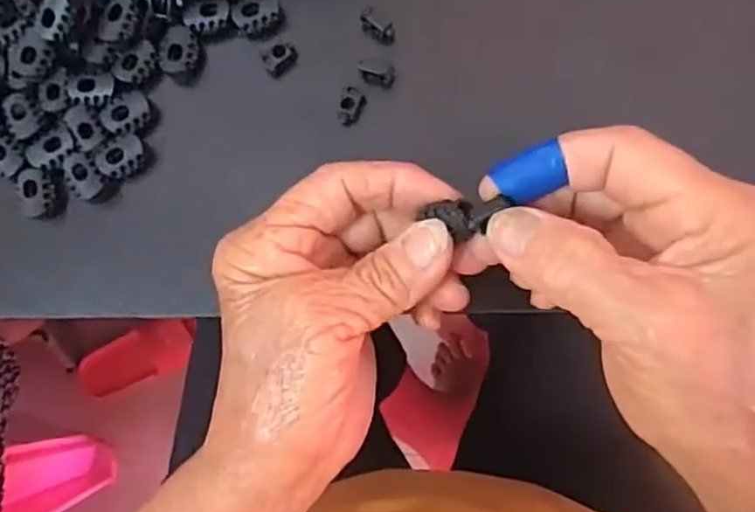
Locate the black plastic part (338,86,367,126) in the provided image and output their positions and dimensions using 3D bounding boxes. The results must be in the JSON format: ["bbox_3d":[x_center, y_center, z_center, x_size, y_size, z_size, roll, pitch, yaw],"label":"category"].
[{"bbox_3d":[-0.011,-0.065,0.297,0.011,0.006,0.016,18,85,5],"label":"black plastic part"}]

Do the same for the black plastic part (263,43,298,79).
[{"bbox_3d":[-0.044,-0.088,0.306,0.009,0.014,0.016,34,86,6],"label":"black plastic part"}]

